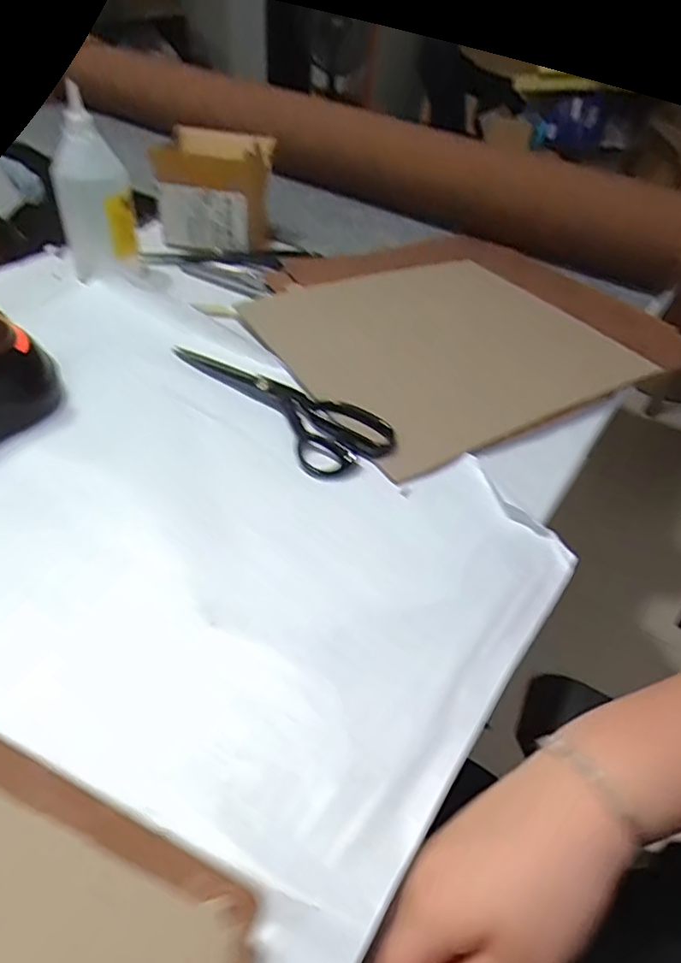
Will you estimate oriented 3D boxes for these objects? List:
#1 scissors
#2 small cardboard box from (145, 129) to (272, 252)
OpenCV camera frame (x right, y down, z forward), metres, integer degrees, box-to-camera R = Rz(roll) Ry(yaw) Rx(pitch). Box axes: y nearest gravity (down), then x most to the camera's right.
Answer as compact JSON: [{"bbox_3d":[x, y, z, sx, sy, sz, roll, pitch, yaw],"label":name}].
[{"bbox_3d":[-0.061,-0.084,0.564,0.084,0.016,0.247,-31,55,-33],"label":"scissors"},{"bbox_3d":[-0.166,-0.385,0.789,0.133,0.121,0.108,8,44,1],"label":"small cardboard box"}]

